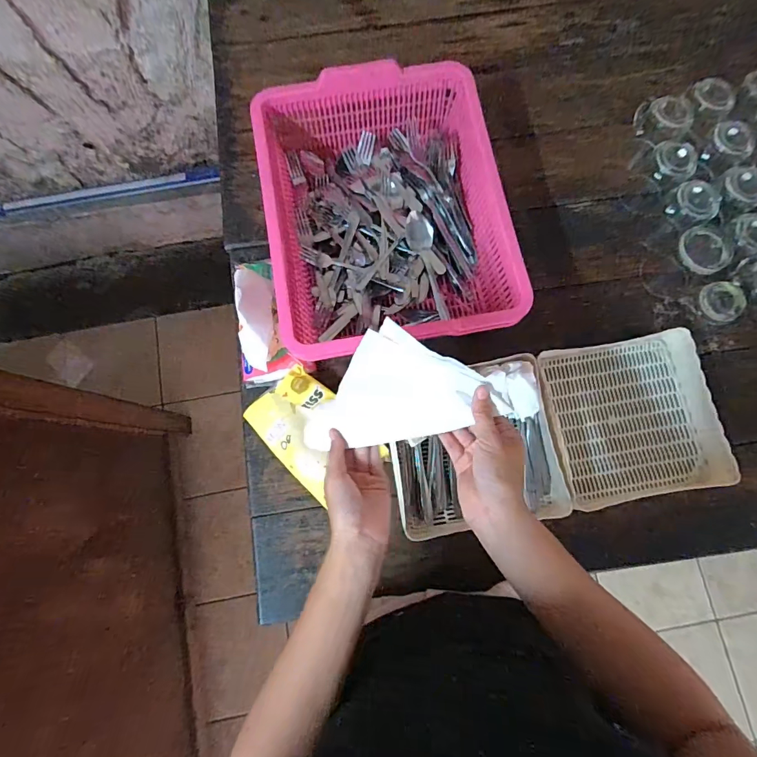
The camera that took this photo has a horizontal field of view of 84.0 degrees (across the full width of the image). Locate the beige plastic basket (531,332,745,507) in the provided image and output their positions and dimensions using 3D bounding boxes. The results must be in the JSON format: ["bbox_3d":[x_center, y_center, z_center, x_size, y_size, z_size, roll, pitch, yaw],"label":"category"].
[{"bbox_3d":[0.349,0.051,0.573,0.191,0.063,0.217,-10,78,-2],"label":"beige plastic basket"}]

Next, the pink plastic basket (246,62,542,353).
[{"bbox_3d":[0.007,-0.226,0.597,0.305,0.114,0.386,-9,78,-2],"label":"pink plastic basket"}]

